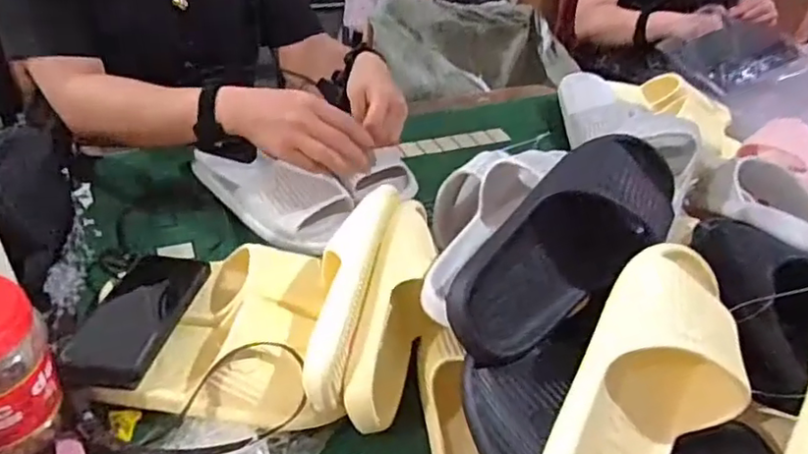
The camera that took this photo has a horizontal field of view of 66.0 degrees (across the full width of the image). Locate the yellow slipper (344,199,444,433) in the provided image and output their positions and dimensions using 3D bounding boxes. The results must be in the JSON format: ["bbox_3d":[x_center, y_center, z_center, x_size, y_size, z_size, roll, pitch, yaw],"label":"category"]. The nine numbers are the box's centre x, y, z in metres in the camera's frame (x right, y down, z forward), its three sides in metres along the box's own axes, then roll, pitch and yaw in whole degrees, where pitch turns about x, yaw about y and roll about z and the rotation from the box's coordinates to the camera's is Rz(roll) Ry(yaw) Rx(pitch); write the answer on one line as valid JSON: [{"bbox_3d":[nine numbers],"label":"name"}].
[{"bbox_3d":[-0.001,0.082,0.592,0.068,0.095,0.237,12,52,7],"label":"yellow slipper"}]

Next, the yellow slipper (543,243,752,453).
[{"bbox_3d":[0.174,0.118,0.454,0.106,0.078,0.248,36,56,2],"label":"yellow slipper"}]

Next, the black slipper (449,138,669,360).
[{"bbox_3d":[0.146,0.011,0.538,0.272,0.070,0.102,-40,54,-19],"label":"black slipper"}]

